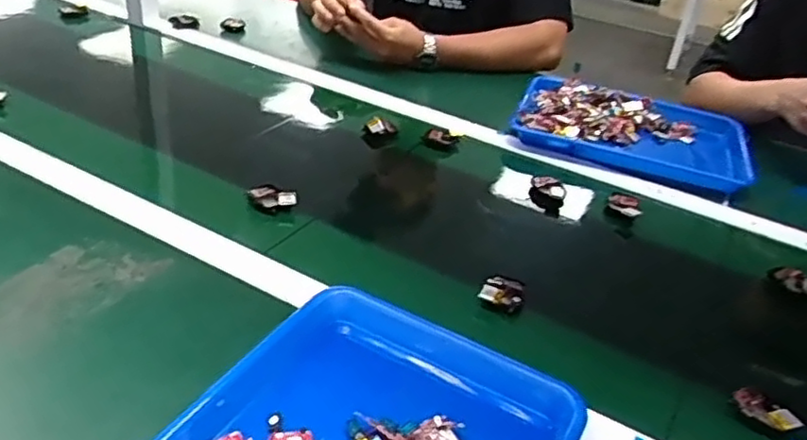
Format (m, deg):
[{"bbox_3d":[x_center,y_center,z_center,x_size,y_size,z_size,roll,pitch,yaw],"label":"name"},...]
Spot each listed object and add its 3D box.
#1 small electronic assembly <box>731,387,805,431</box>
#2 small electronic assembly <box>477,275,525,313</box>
[{"bbox_3d":[0.286,0.151,0.545,0.048,0.015,0.018,32,41,32],"label":"small electronic assembly"},{"bbox_3d":[0.091,0.066,0.641,0.039,0.015,0.035,12,35,6],"label":"small electronic assembly"}]

